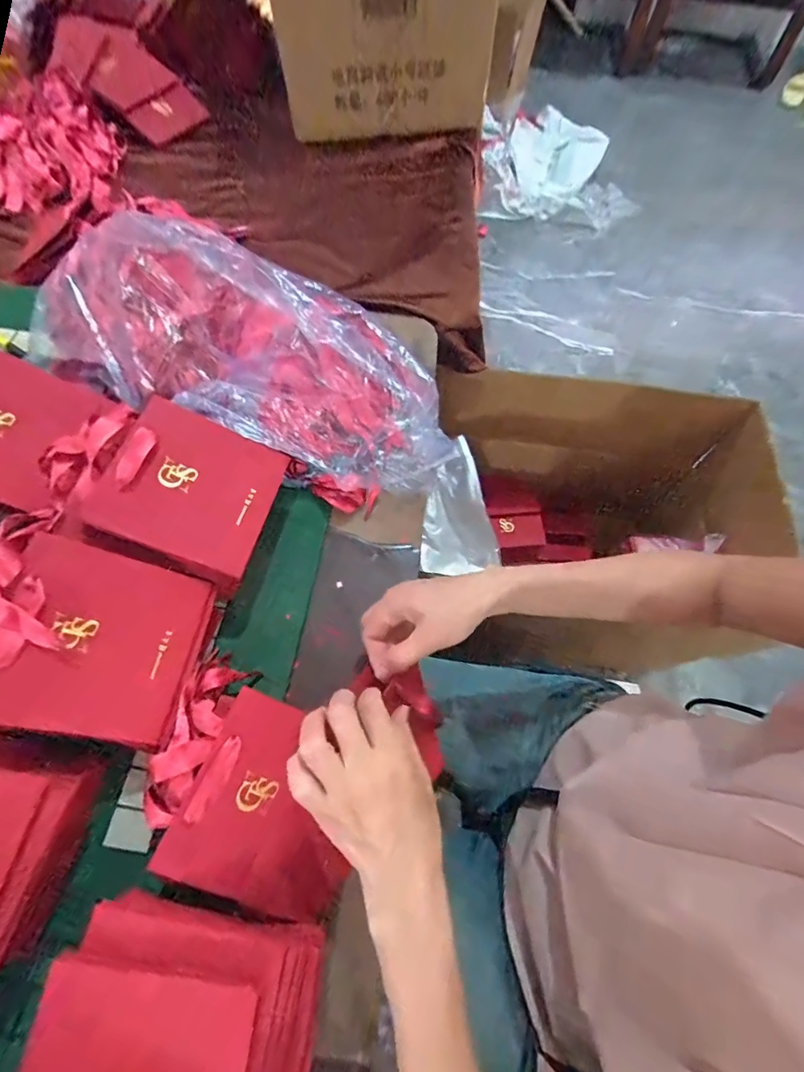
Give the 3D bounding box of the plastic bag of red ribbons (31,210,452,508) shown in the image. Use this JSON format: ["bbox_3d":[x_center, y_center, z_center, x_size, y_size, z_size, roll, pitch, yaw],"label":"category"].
[{"bbox_3d":[-0.196,-0.216,0.511,0.505,0.167,0.193,21,65,9],"label":"plastic bag of red ribbons"}]

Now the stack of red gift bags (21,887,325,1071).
[{"bbox_3d":[-0.148,0.349,0.291,0.172,0.050,0.158,9,64,3],"label":"stack of red gift bags"}]

